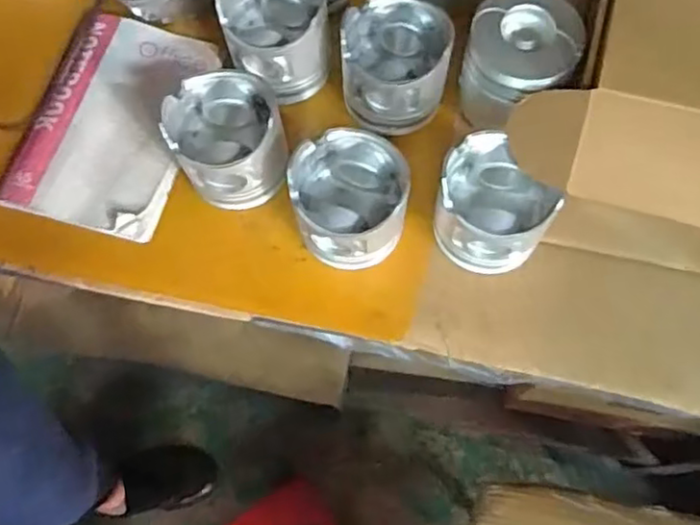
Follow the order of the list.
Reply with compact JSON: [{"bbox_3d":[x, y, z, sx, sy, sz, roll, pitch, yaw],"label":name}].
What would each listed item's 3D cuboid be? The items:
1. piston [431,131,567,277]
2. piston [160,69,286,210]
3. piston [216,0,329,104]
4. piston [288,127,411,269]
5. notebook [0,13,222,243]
[{"bbox_3d":[0.114,-0.043,0.528,0.091,0.082,0.083,-1,69,2],"label":"piston"},{"bbox_3d":[-0.101,-0.101,0.547,0.088,0.085,0.085,-1,69,2],"label":"piston"},{"bbox_3d":[-0.066,-0.200,0.581,0.098,0.072,0.095,-1,69,2],"label":"piston"},{"bbox_3d":[0.001,-0.048,0.532,0.088,0.086,0.087,-1,69,2],"label":"piston"},{"bbox_3d":[-0.218,-0.131,0.598,0.146,0.010,0.207,16,72,2],"label":"notebook"}]

